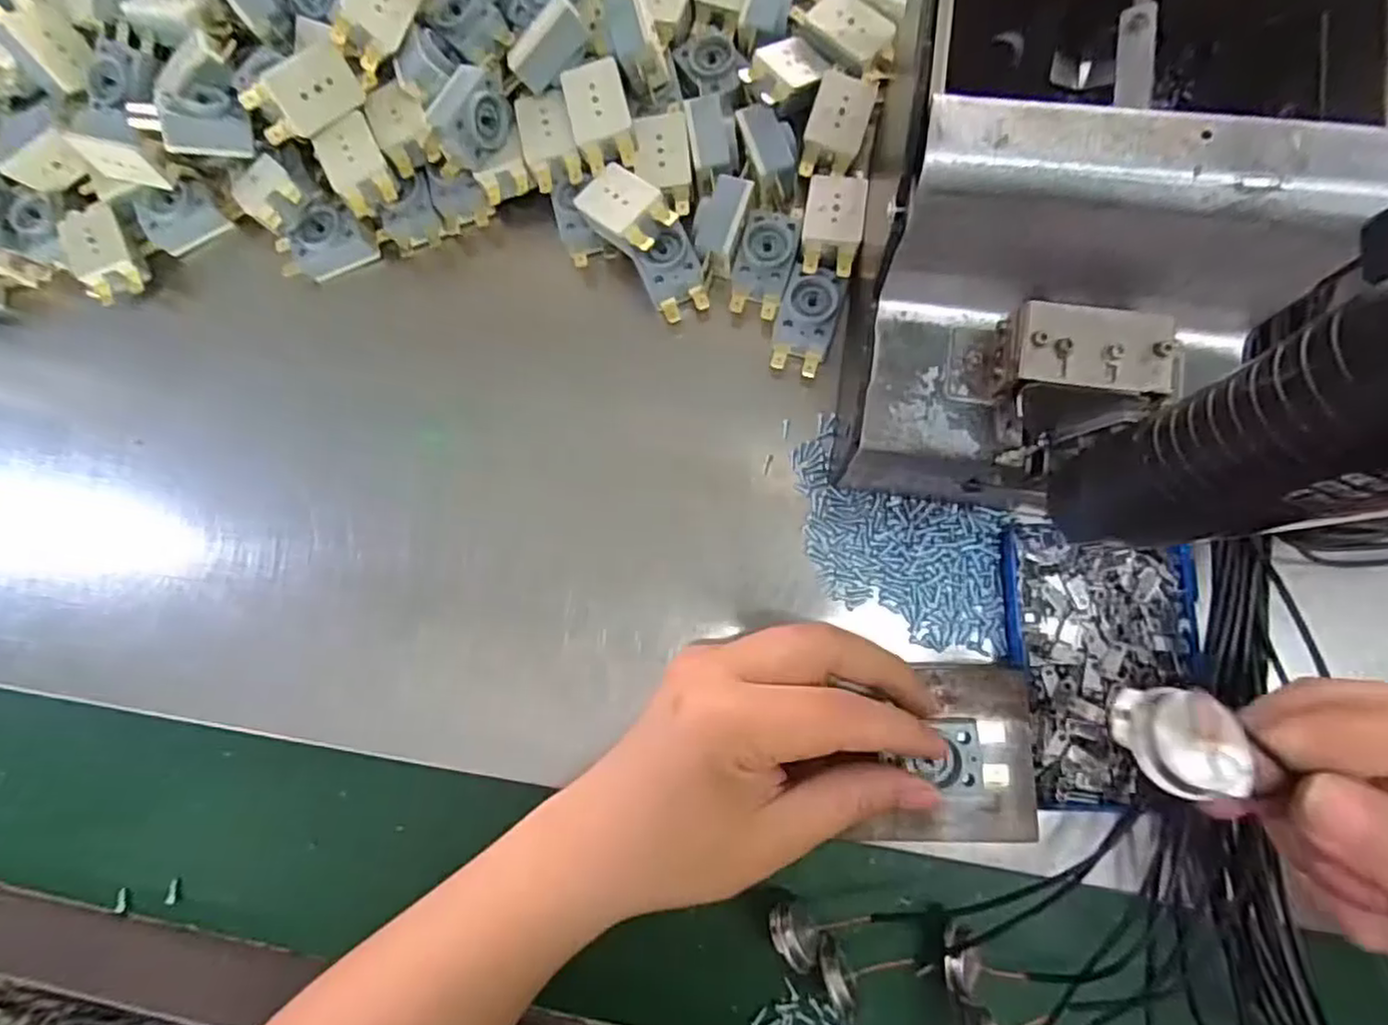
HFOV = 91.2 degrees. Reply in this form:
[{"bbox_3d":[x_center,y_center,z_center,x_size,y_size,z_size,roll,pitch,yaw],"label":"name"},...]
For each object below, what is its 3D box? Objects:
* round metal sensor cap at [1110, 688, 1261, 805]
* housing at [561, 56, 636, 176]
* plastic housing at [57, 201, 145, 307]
[{"bbox_3d":[0.124,0.059,0.175,0.027,0.012,0.027,-9,70,14],"label":"round metal sensor cap"},{"bbox_3d":[-0.042,-0.181,0.313,0.026,0.016,0.046,-14,81,4],"label":"housing"},{"bbox_3d":[-0.299,-0.131,0.343,0.027,0.011,0.047,-28,99,-21],"label":"plastic housing"}]

